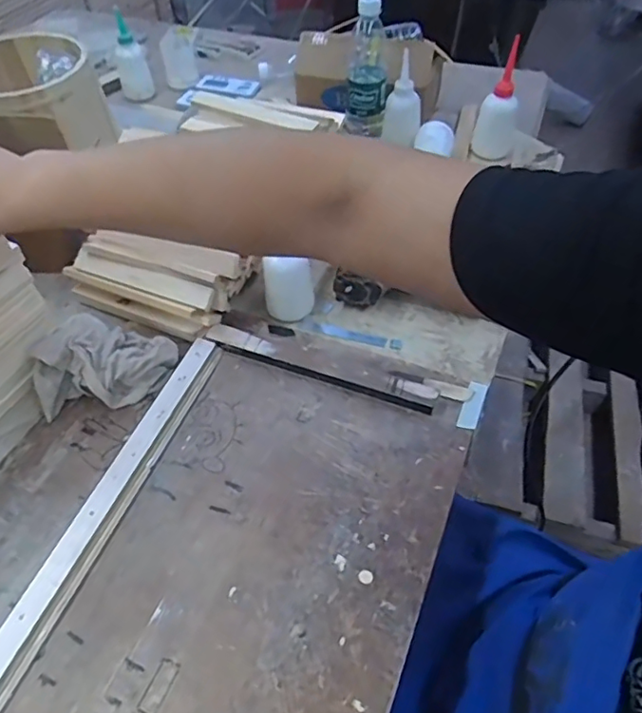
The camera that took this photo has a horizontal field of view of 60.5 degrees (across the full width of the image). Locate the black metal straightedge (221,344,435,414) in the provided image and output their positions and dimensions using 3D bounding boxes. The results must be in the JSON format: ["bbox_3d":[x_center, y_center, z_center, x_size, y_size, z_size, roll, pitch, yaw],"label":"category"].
[{"bbox_3d":[0.001,0.024,0.630,0.253,0.013,0.008,16,54,15],"label":"black metal straightedge"}]

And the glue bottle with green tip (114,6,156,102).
[{"bbox_3d":[-0.366,-0.578,1.050,0.060,0.140,0.037,-16,52,-10],"label":"glue bottle with green tip"}]

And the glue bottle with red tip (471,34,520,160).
[{"bbox_3d":[0.284,-0.396,0.869,0.064,0.167,0.060,15,53,15],"label":"glue bottle with red tip"}]

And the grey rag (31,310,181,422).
[{"bbox_3d":[-0.247,-0.001,0.633,0.150,0.047,0.109,-10,51,-5],"label":"grey rag"}]

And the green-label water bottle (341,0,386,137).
[{"bbox_3d":[0.073,-0.453,0.869,0.065,0.189,0.074,7,52,8],"label":"green-label water bottle"}]

